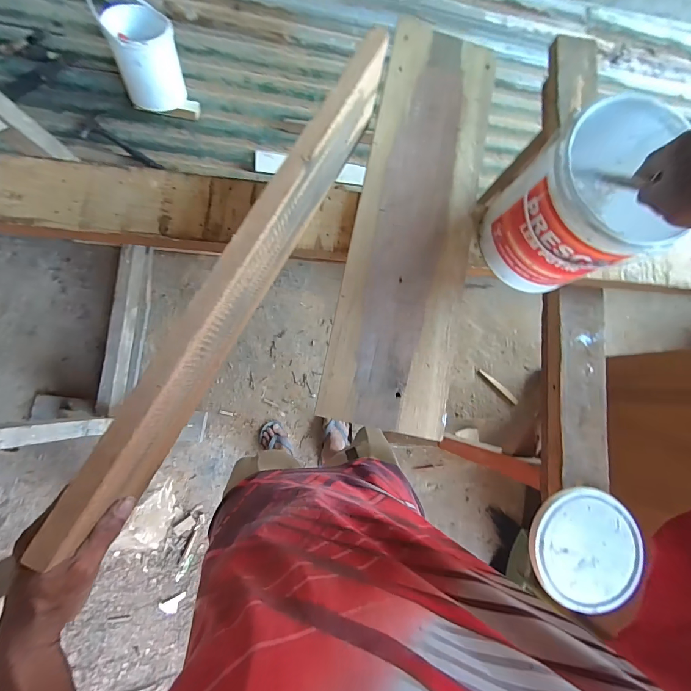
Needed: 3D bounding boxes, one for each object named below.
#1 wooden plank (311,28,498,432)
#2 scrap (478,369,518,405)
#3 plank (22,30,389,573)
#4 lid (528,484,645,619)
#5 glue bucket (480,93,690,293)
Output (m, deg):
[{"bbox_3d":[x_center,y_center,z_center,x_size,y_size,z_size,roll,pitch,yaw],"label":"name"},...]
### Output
[{"bbox_3d":[0.111,-0.202,0.523,0.178,0.028,0.645,13,82,-5],"label":"wooden plank"},{"bbox_3d":[0.629,0.167,1.406,0.026,0.016,0.189,-39,68,-9],"label":"scrap"},{"bbox_3d":[-0.114,-0.094,0.408,0.026,0.149,0.638,29,75,-2],"label":"plank"},{"bbox_3d":[0.375,0.319,0.531,0.167,0.031,0.166,1,83,-6],"label":"lid"},{"bbox_3d":[0.317,-0.183,0.466,0.184,0.189,0.164,-28,87,-9],"label":"glue bucket"}]

